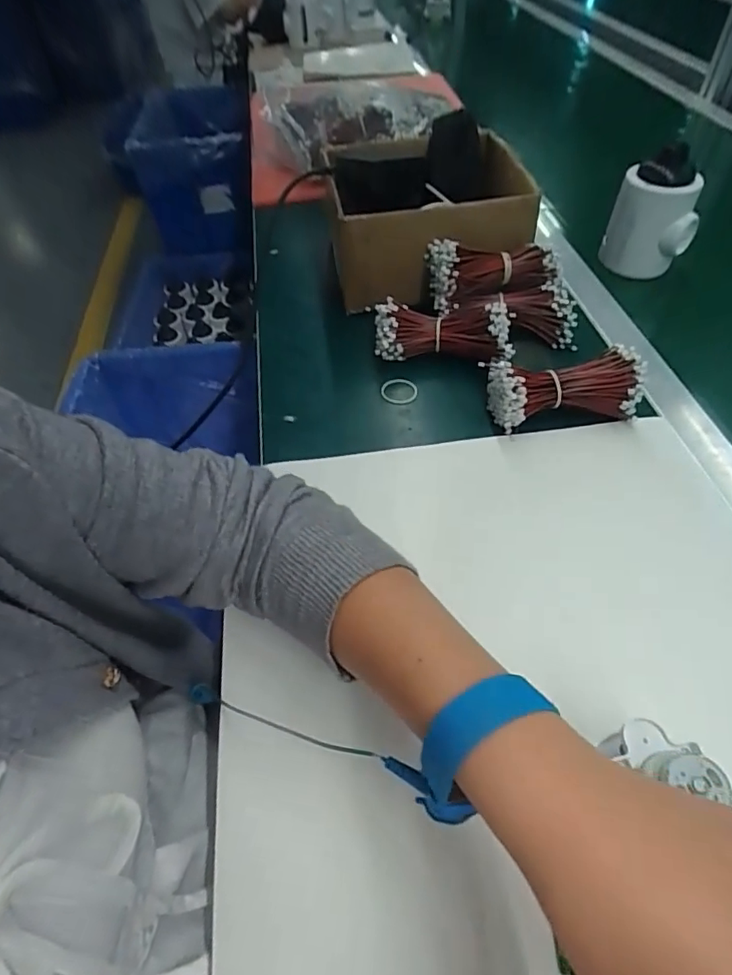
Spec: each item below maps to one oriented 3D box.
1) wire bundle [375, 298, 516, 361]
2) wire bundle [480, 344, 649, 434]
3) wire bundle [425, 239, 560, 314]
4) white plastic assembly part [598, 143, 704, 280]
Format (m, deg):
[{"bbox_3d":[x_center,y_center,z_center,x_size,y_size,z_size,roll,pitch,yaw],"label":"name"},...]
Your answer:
[{"bbox_3d":[0.076,-0.153,0.520,0.133,0.052,0.055,6,57,9],"label":"wire bundle"},{"bbox_3d":[0.169,-0.087,0.462,0.121,0.050,0.055,-7,52,3],"label":"wire bundle"},{"bbox_3d":[0.127,-0.218,0.529,0.129,0.054,0.050,-2,56,4],"label":"wire bundle"},{"bbox_3d":[0.333,-0.318,0.617,0.089,0.111,0.089,14,58,14],"label":"white plastic assembly part"}]

